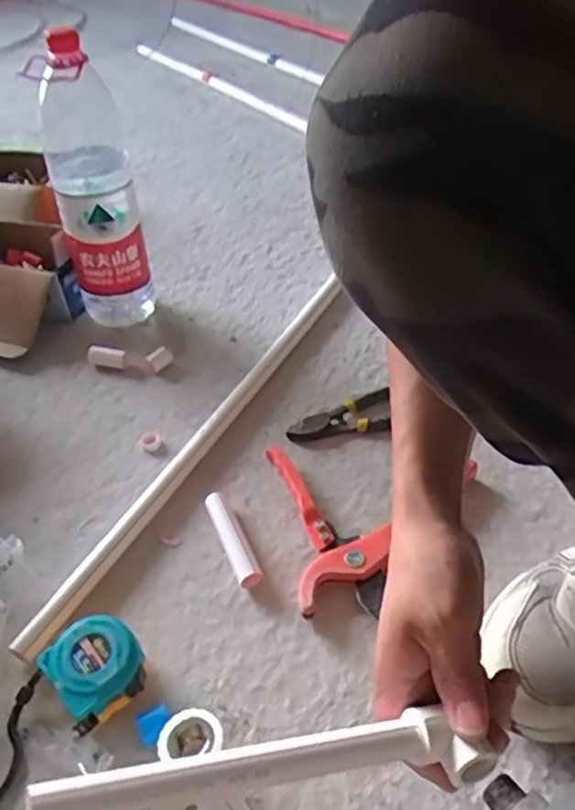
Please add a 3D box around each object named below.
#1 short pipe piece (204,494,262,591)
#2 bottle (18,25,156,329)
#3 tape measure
[{"bbox_3d":[-0.047,0.111,0.581,0.020,0.022,0.097,-20,44,-16],"label":"short pipe piece"},{"bbox_3d":[-0.213,-0.228,0.767,0.084,0.314,0.073,-13,43,-9],"label":"bottle"},{"bbox_3d":[-0.137,0.190,0.495,0.061,0.041,0.059,-30,48,-25],"label":"tape measure"}]

